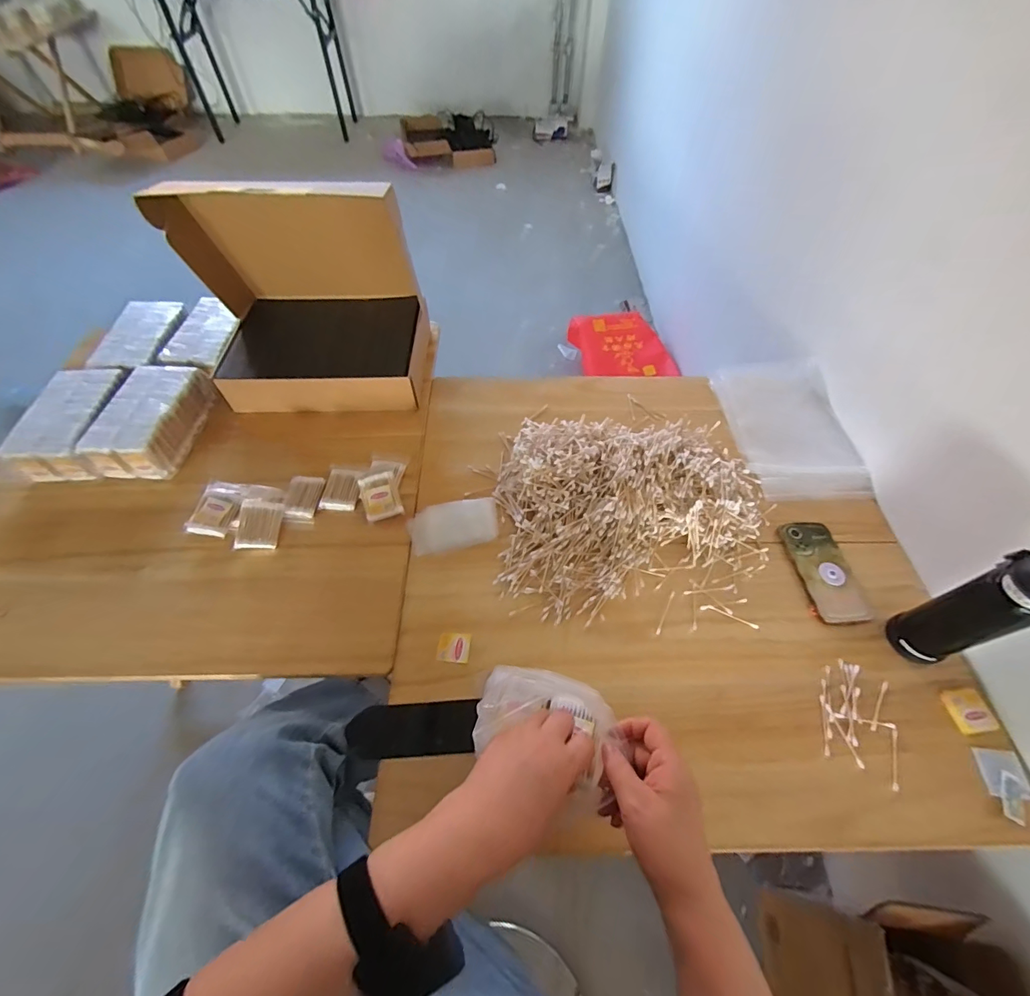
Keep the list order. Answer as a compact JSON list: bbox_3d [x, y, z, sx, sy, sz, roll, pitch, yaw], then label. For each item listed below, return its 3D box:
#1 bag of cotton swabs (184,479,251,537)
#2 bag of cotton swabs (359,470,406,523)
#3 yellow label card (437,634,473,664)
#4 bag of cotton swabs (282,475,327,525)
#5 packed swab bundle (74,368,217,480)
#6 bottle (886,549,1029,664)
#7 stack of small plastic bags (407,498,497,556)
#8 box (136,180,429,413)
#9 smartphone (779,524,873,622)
[{"bbox_3d":[-0.467,0.014,0.703,0.070,0.012,0.095,6,59,4],"label":"bag of cotton swabs"},{"bbox_3d":[-0.219,-0.004,0.724,0.058,0.017,0.081,-17,71,-6],"label":"bag of cotton swabs"},{"bbox_3d":[-0.082,0.205,0.613,0.043,0.004,0.038,7,61,-1],"label":"yellow label card"},{"bbox_3d":[-0.346,0.001,0.731,0.052,0.014,0.091,2,59,2],"label":"bag of cotton swabs"},{"bbox_3d":[-0.639,-0.138,0.786,0.129,0.075,0.210,4,58,3],"label":"packed swab bundle"},{"bbox_3d":[0.541,0.137,0.534,0.055,0.206,0.066,-30,62,-17],"label":"bottle"},{"bbox_3d":[-0.096,0.042,0.714,0.136,0.009,0.084,-12,60,-7],"label":"stack of small plastic bags"},{"bbox_3d":[-0.364,-0.387,0.815,0.357,0.359,0.371,0,59,1],"label":"box"},{"bbox_3d":[0.460,0.104,0.668,0.075,0.013,0.160,-4,59,-2],"label":"smartphone"}]

